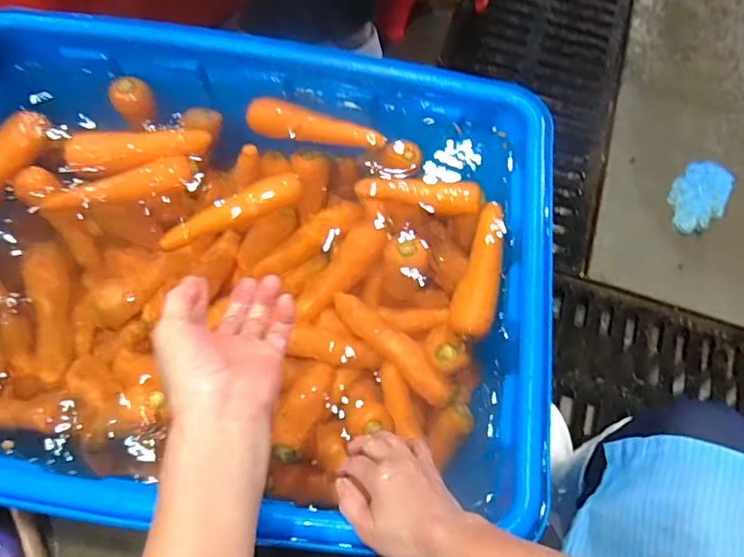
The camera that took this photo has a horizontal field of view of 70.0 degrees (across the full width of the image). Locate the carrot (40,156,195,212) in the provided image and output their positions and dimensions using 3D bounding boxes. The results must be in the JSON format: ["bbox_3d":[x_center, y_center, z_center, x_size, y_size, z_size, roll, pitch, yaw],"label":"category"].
[{"bbox_3d":[-0.298,-0.111,0.638,0.168,0.035,0.042,-24,67,-28],"label":"carrot"}]

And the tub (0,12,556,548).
[{"bbox_3d":[-0.171,-0.020,0.616,0.706,0.233,0.533,10,65,1],"label":"tub"}]

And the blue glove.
[{"bbox_3d":[0.637,-0.162,1.035,0.100,0.014,0.191,28,69,12],"label":"blue glove"}]

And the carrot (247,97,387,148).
[{"bbox_3d":[-0.072,-0.198,0.688,0.174,0.034,0.040,8,65,0],"label":"carrot"}]

